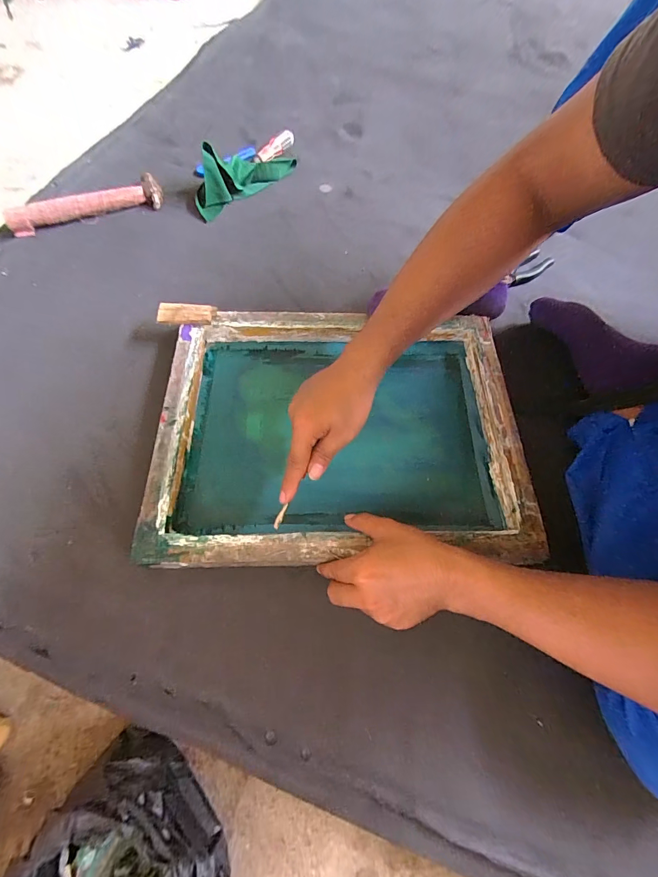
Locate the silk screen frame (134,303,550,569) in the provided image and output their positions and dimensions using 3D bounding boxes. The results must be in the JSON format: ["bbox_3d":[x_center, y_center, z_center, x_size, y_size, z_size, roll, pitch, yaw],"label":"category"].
[{"bbox_3d":[0.015,-0.016,0.493,0.456,0.060,0.351,-1,65,-2],"label":"silk screen frame"}]

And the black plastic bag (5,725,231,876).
[{"bbox_3d":[-0.181,0.380,0.310,0.167,0.131,0.146,38,69,15],"label":"black plastic bag"}]

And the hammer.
[{"bbox_3d":[-0.435,-0.428,0.659,0.261,0.040,0.064,-23,68,-12],"label":"hammer"}]

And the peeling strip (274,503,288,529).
[{"bbox_3d":[-0.054,0.086,0.404,0.006,0.004,0.027,22,76,8],"label":"peeling strip"}]

